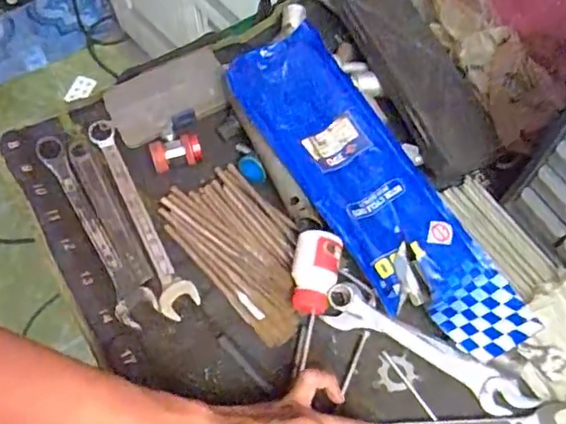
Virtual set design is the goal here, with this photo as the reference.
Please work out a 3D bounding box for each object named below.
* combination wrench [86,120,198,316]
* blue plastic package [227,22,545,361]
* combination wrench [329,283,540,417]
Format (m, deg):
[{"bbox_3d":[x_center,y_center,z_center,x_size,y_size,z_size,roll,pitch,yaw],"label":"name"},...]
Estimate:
[{"bbox_3d":[-0.140,0.001,0.562,0.034,0.016,0.223,-25,68,-11],"label":"combination wrench"},{"bbox_3d":[0.081,-0.020,0.531,0.105,0.040,0.361,-35,78,-2],"label":"blue plastic package"},{"bbox_3d":[0.127,0.120,0.504,0.191,0.013,0.029,32,69,13],"label":"combination wrench"}]

